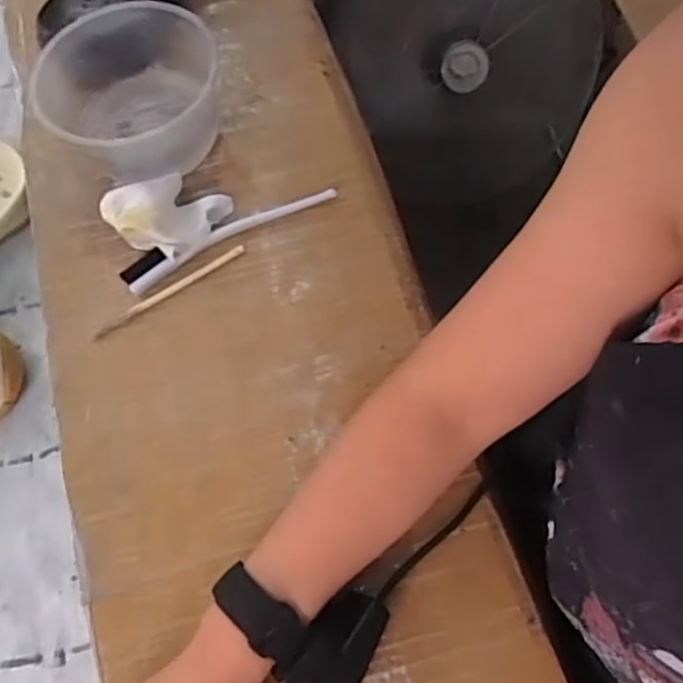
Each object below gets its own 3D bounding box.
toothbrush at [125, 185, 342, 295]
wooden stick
[{"bbox_3d":[-0.083,-0.083,0.507,0.170,0.014,0.021,-28,68,-12],"label":"toothbrush"},{"bbox_3d":[-0.125,-0.038,0.494,0.123,0.004,0.009,-31,67,-13],"label":"wooden stick"}]

